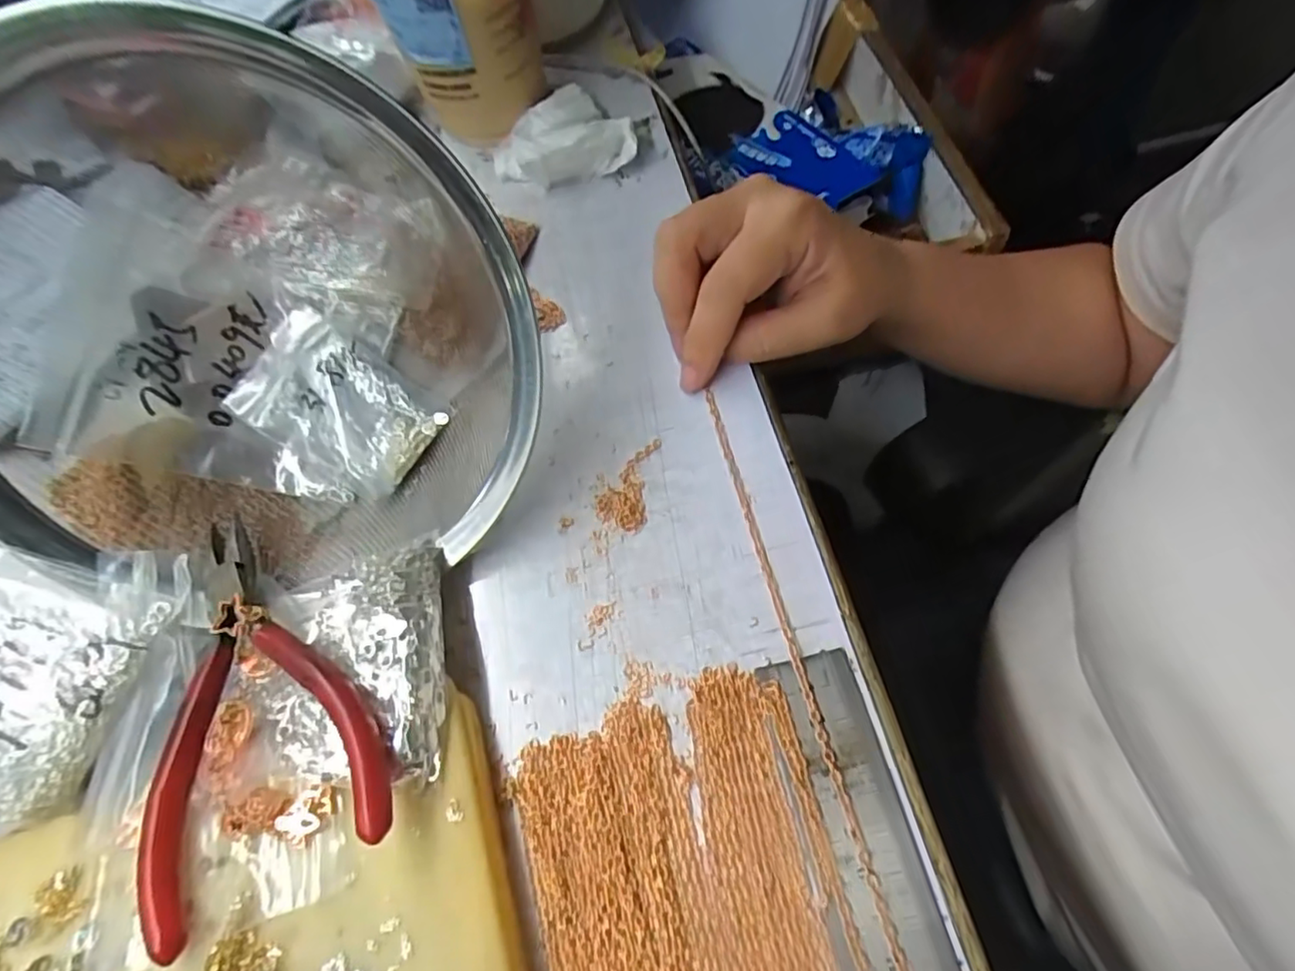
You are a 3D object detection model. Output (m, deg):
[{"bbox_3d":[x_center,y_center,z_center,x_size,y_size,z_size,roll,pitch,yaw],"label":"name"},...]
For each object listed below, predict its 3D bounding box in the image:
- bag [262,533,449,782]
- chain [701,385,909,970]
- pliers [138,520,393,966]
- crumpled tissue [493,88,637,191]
[{"bbox_3d":[-0.092,0.054,0.192,0.054,0.014,0.076,-14,62,1],"label":"bag"},{"bbox_3d":[0.053,0.077,0.183,0.005,0.004,0.259,-12,62,-6],"label":"chain"},{"bbox_3d":[-0.122,0.062,0.186,0.069,0.020,0.113,-27,62,-6],"label":"pliers"},{"bbox_3d":[-0.044,-0.176,0.307,0.066,0.022,0.050,-16,62,0],"label":"crumpled tissue"}]

